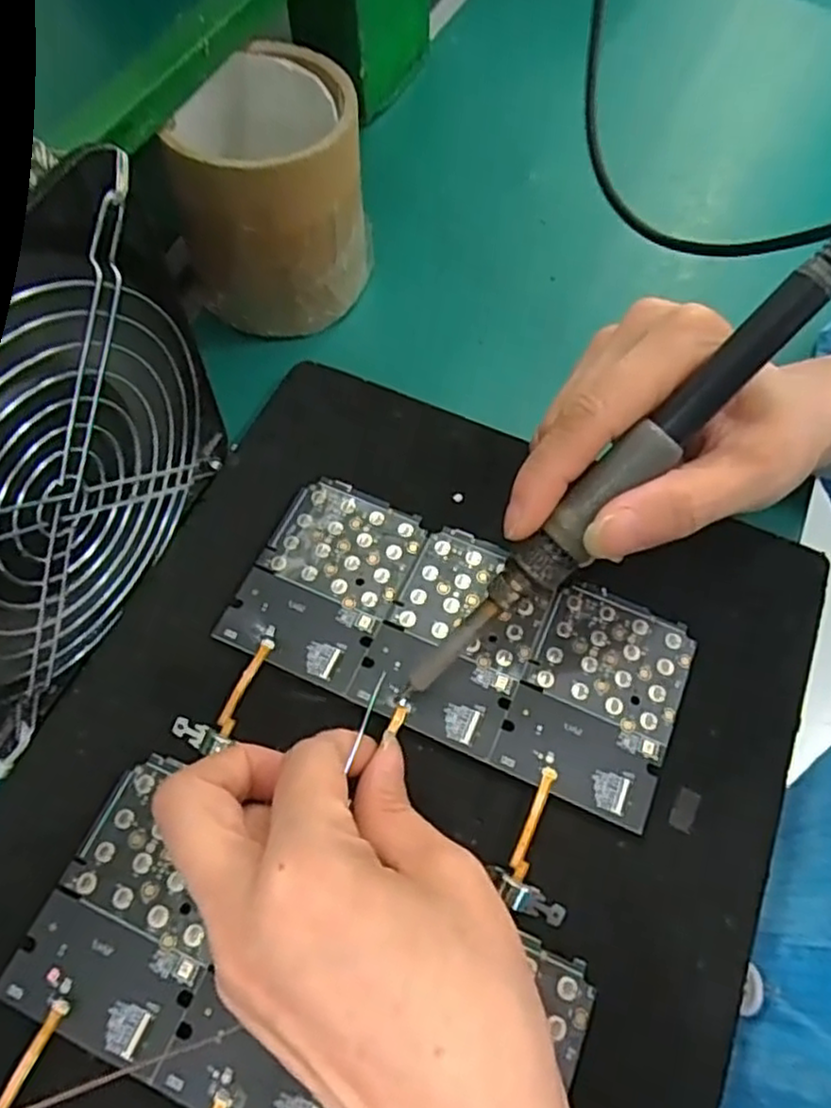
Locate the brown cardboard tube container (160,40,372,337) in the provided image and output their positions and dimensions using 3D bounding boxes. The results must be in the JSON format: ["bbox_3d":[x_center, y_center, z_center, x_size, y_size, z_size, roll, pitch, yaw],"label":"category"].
[{"bbox_3d":[-0.063,-0.165,0.323,0.081,0.085,0.088,-4,64,-4],"label":"brown cardboard tube container"}]

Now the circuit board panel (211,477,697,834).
[{"bbox_3d":[0.016,0.030,0.267,0.165,0.004,0.078,23,65,10],"label":"circuit board panel"}]

